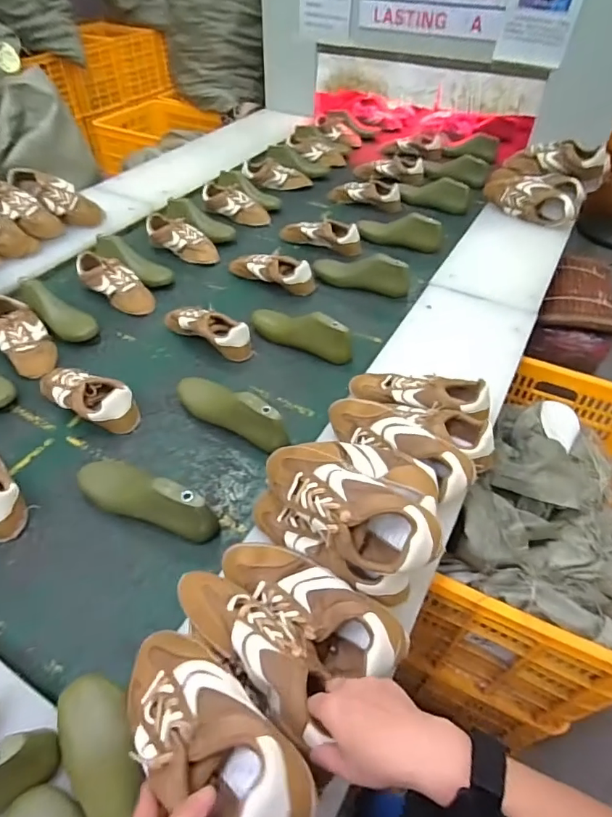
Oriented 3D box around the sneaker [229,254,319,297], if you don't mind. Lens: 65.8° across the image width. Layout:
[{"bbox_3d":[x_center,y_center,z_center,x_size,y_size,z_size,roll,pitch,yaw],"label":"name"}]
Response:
[{"bbox_3d":[-0.089,-0.335,1.150,0.228,0.067,0.072,20,51,16],"label":"sneaker"}]

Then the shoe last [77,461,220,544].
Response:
[{"bbox_3d":[-0.239,0.132,0.700,0.223,0.097,0.071,22,51,17],"label":"shoe last"}]

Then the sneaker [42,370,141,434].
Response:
[{"bbox_3d":[-0.399,-0.025,0.858,0.216,0.063,0.085,25,52,19],"label":"sneaker"}]

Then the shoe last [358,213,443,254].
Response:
[{"bbox_3d":[0.258,-0.482,1.278,0.219,0.080,0.077,20,51,16],"label":"shoe last"}]

